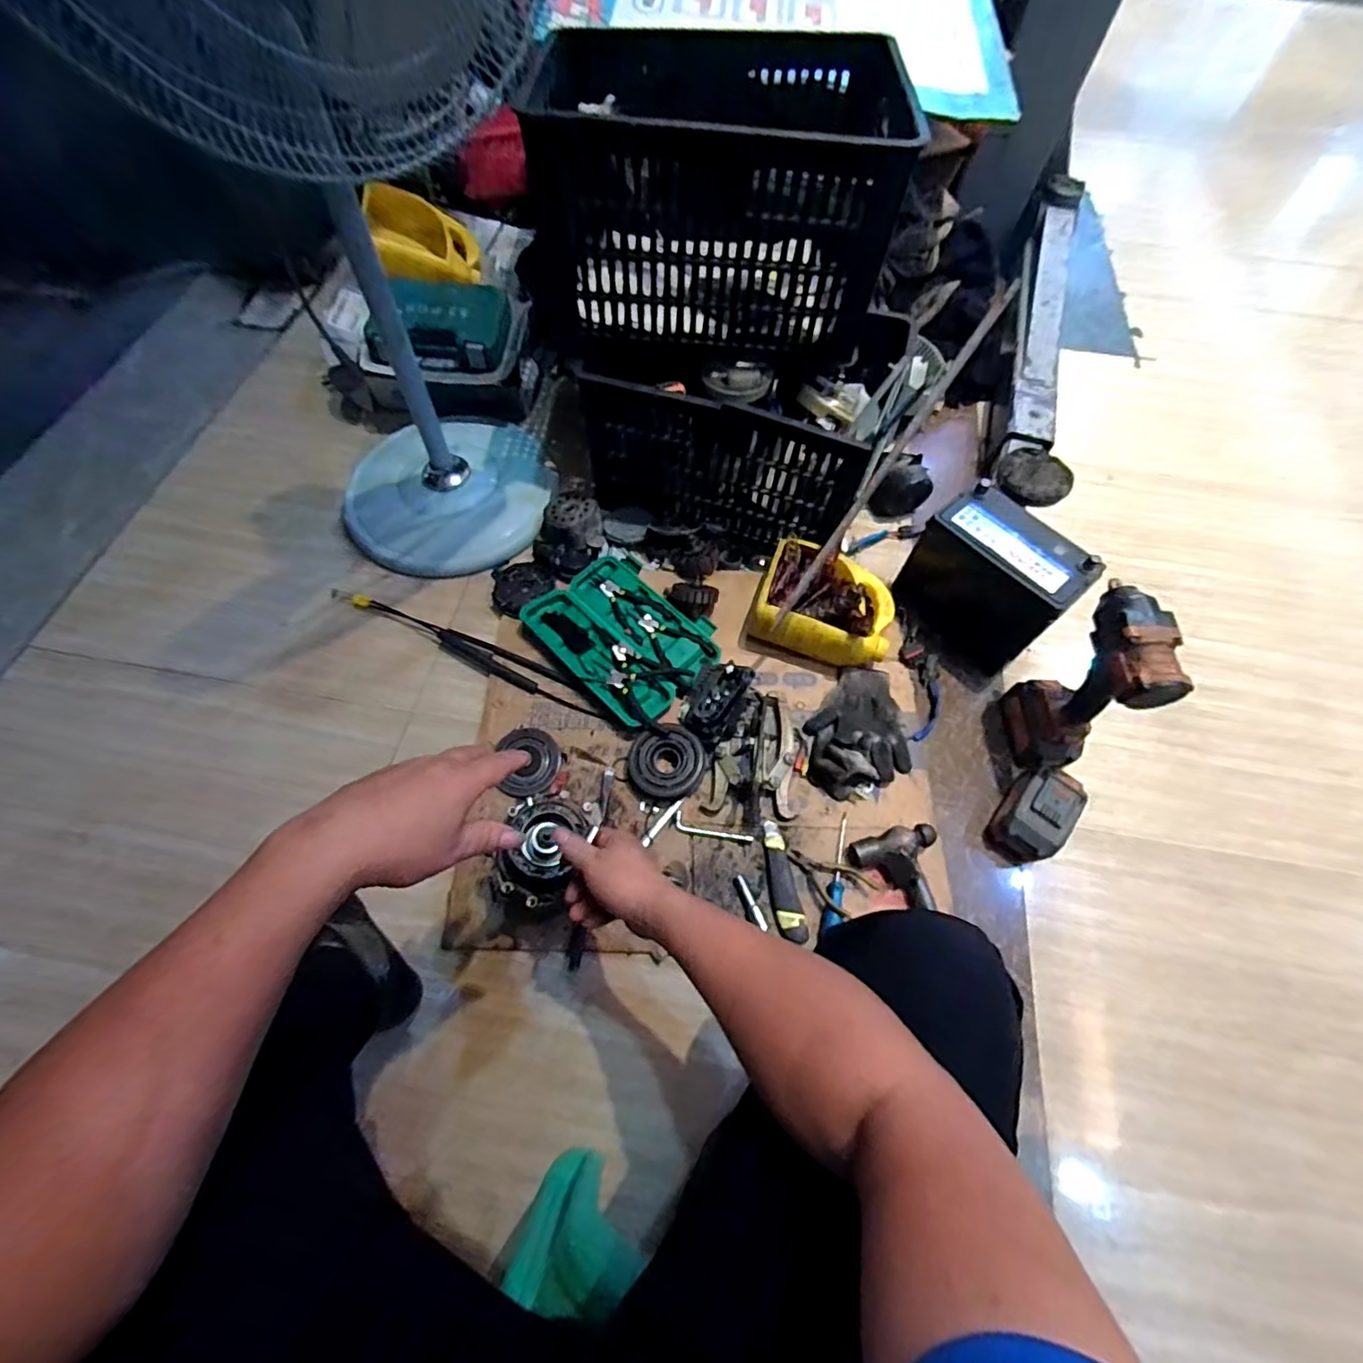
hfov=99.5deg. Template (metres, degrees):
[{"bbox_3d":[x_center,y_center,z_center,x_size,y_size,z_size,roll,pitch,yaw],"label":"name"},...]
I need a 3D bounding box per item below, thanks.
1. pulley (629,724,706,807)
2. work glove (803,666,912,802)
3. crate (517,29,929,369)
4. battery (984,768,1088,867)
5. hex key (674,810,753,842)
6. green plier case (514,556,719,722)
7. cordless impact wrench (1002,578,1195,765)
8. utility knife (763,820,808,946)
[{"bbox_3d":[-0.022,0.123,0.858,0.109,0.050,0.108,1,65,-1],"label":"pulley"},{"bbox_3d":[0.270,0.067,0.889,0.156,0.070,0.209,-3,65,-3],"label":"work glove"},{"bbox_3d":[0.052,-0.741,0.875,0.487,0.272,0.370,3,63,0],"label":"crate"},{"bbox_3d":[0.508,0.192,0.830,0.074,0.079,0.134,35,69,14],"label":"battery"},{"bbox_3d":[0.045,0.218,0.835,0.113,0.004,0.024,18,66,7],"label":"hex key"},{"bbox_3d":[-0.096,-0.084,0.956,0.223,0.042,0.298,-41,72,-18],"label":"green plier case"},{"bbox_3d":[0.556,0.018,0.815,0.075,0.294,0.158,-5,65,-4],"label":"cordless impact wrench"},{"bbox_3d":[0.139,0.275,0.800,0.036,0.028,0.158,-9,65,-6],"label":"utility knife"}]

